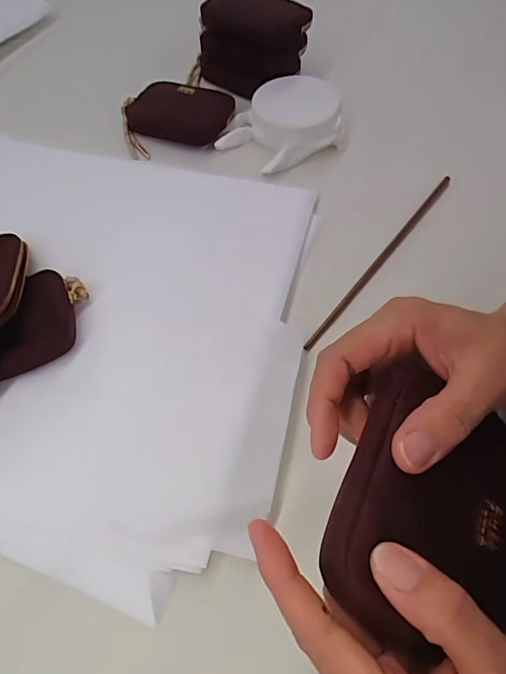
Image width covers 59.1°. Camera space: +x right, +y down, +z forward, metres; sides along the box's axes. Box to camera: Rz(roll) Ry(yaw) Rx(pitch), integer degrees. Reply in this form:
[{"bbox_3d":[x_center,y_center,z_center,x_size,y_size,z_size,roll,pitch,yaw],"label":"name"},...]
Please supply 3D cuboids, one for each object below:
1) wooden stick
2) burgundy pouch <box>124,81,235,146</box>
[{"bbox_3d":[0.121,-0.076,0.408,0.008,0.006,0.245,34,67,20],"label":"wooden stick"},{"bbox_3d":[-0.086,-0.265,0.532,0.120,0.062,0.030,7,31,-5],"label":"burgundy pouch"}]

